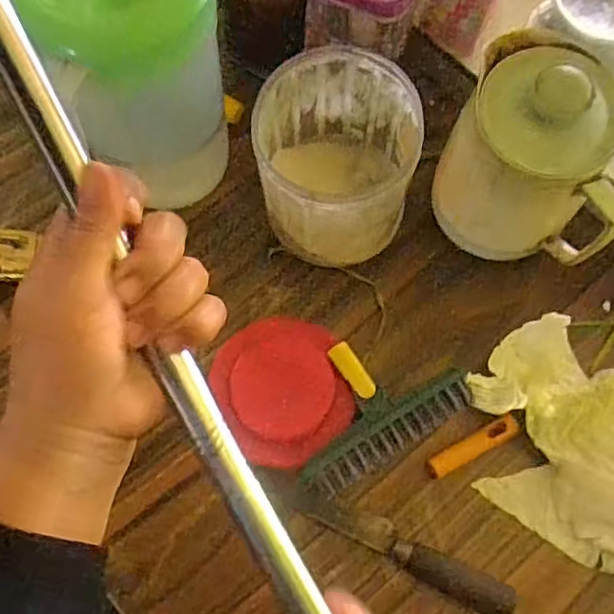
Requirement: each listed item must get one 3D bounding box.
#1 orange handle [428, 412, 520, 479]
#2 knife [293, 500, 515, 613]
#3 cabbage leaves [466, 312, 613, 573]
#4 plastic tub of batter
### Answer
[{"bbox_3d":[0.154,0.130,0.606,0.093,0.025,0.020,-25,72,-10],"label":"orange handle"},{"bbox_3d":[0.090,0.219,0.579,0.198,0.022,0.033,26,71,8],"label":"knife"},{"bbox_3d":[0.251,0.123,0.595,0.226,0.052,0.177,36,73,12],"label":"cabbage leaves"},{"bbox_3d":[0.026,-0.133,0.618,0.137,0.163,0.144,0,70,-1],"label":"plastic tub of batter"}]

